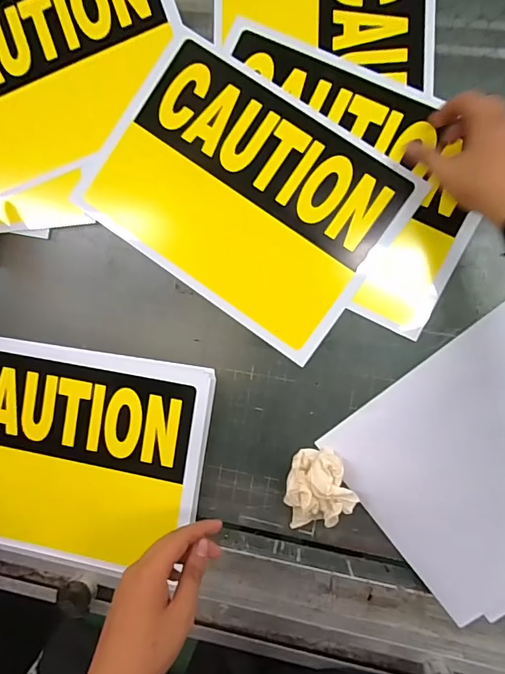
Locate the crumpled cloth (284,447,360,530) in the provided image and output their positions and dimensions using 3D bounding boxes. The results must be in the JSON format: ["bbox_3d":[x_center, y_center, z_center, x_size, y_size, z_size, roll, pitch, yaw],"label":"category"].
[{"bbox_3d":[0.070,0.172,0.495,0.080,0.043,0.077,-25,87,7],"label":"crumpled cloth"}]

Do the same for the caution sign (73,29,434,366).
[{"bbox_3d":[-0.011,-0.169,0.522,0.348,0.009,0.255,35,95,6],"label":"caution sign"}]

